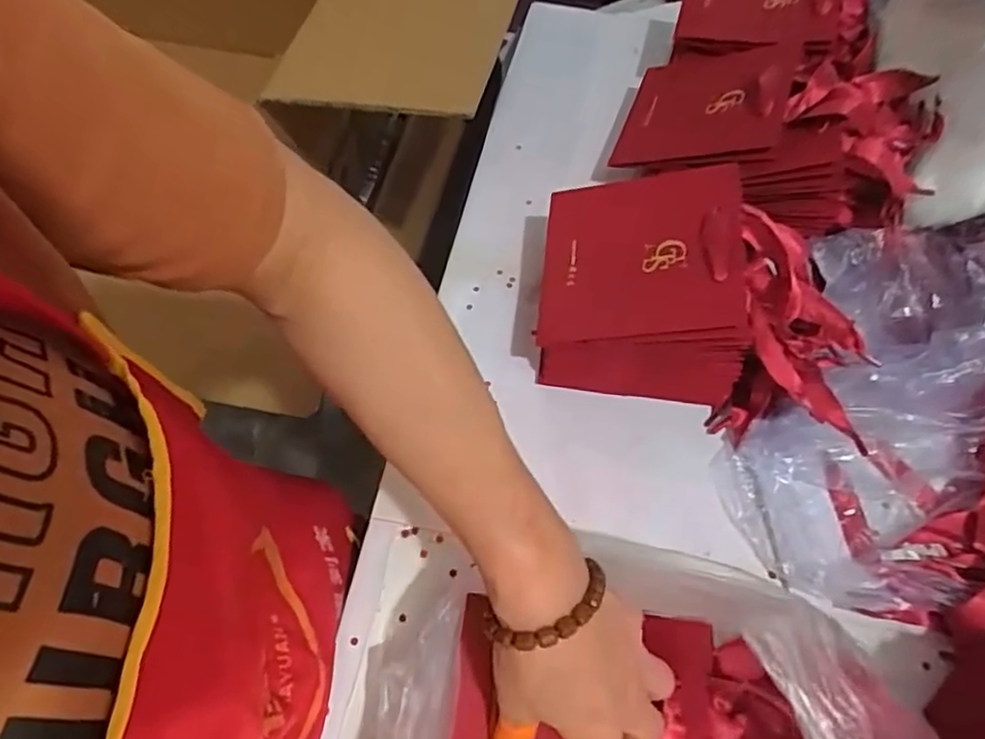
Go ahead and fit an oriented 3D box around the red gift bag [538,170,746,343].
[{"bbox_3d":[0.103,-0.083,0.464,0.138,0.013,0.138,-5,60,23],"label":"red gift bag"}]

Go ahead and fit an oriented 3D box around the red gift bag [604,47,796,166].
[{"bbox_3d":[0.179,-0.228,0.567,0.141,0.017,0.126,3,60,36],"label":"red gift bag"}]

